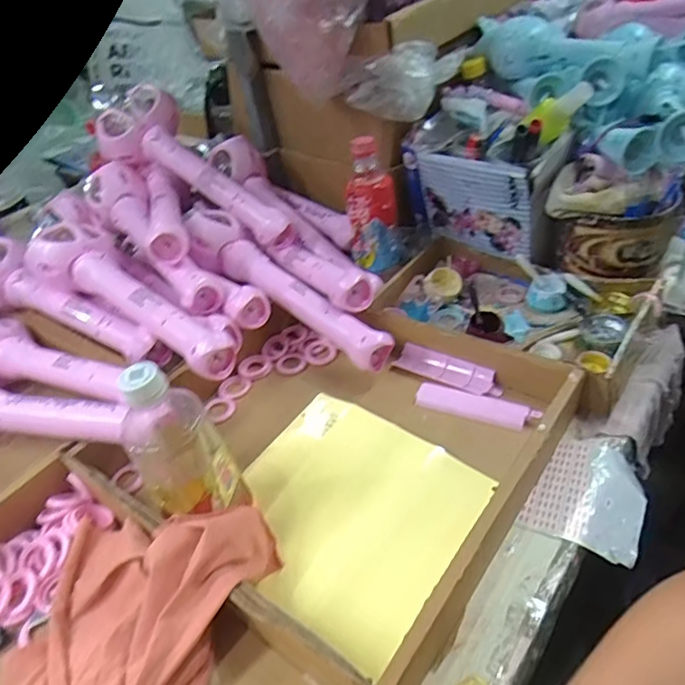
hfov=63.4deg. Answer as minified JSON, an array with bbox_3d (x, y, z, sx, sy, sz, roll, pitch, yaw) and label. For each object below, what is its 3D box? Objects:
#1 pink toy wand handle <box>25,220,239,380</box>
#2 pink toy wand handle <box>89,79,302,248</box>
[{"bbox_3d":[-0.248,-0.051,0.630,0.329,0.079,0.071,24,49,34],"label":"pink toy wand handle"},{"bbox_3d":[-0.196,-0.241,0.766,0.329,0.077,0.101,37,56,13],"label":"pink toy wand handle"}]

